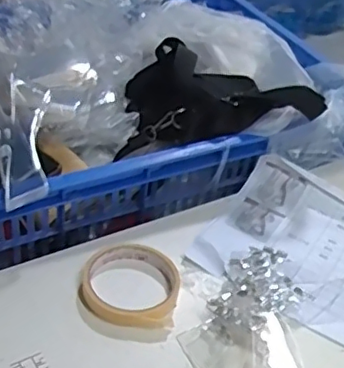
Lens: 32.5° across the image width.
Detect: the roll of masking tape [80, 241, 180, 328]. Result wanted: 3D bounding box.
[{"bbox_3d":[-0.038,0.092,0.551,0.088,0.016,0.090,5,38,-4],"label":"roll of masking tape"}]

